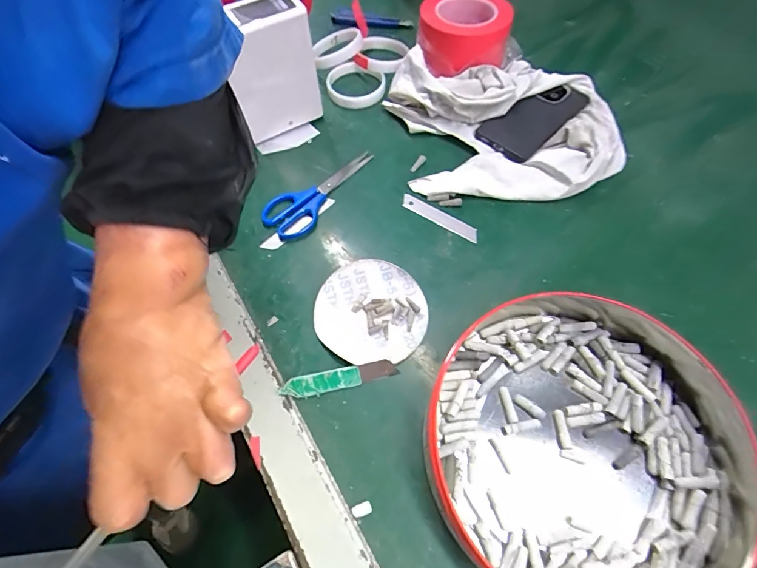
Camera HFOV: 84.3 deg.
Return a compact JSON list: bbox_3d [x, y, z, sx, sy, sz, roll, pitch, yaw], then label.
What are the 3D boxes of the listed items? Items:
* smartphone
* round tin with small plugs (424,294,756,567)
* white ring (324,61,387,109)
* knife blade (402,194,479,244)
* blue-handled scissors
[{"bbox_3d":[0.205,-0.222,0.556,0.163,0.016,0.079,-43,77,-12],"label":"smartphone"},{"bbox_3d":[0.180,0.131,0.349,0.260,0.050,0.257,26,67,16],"label":"round tin with small plugs"},{"bbox_3d":[-0.032,-0.288,0.612,0.085,0.025,0.085,-1,63,2],"label":"white ring"},{"bbox_3d":[0.072,-0.080,0.497,0.103,0.004,0.020,31,68,18],"label":"knife blade"},{"bbox_3d":[-0.079,-0.118,0.521,0.060,0.010,0.162,31,69,18],"label":"blue-handled scissors"}]

